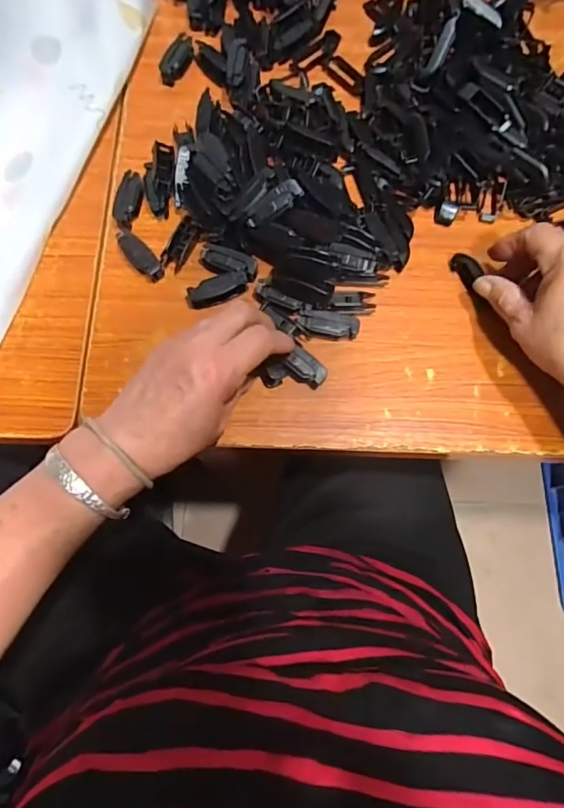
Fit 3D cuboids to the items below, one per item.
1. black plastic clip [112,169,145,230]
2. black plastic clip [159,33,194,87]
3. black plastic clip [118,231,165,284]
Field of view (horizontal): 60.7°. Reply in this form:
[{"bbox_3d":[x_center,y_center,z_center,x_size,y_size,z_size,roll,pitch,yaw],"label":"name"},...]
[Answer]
[{"bbox_3d":[-0.132,-0.173,0.414,0.018,0.016,0.051,12,76,3],"label":"black plastic clip"},{"bbox_3d":[-0.098,-0.322,0.452,0.016,0.016,0.047,24,77,6],"label":"black plastic clip"},{"bbox_3d":[-0.118,-0.122,0.404,0.017,0.020,0.049,-39,79,-9],"label":"black plastic clip"}]

